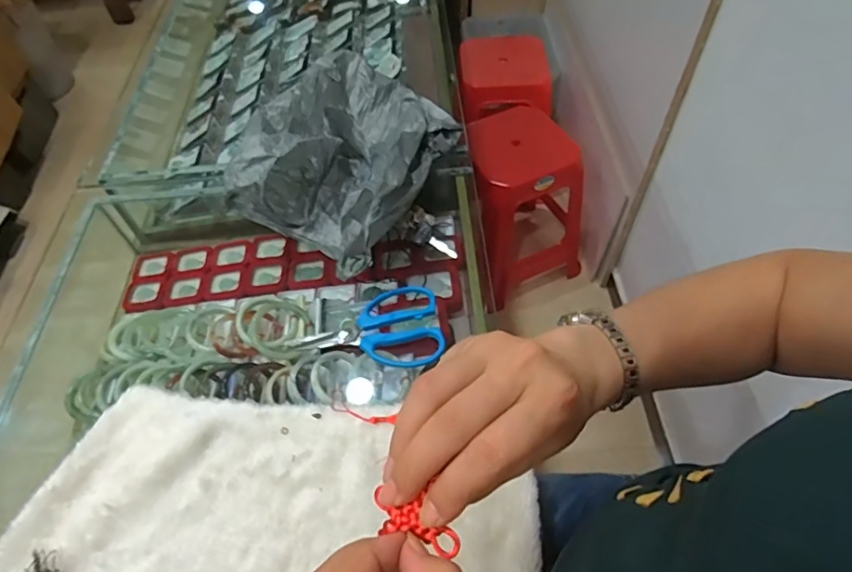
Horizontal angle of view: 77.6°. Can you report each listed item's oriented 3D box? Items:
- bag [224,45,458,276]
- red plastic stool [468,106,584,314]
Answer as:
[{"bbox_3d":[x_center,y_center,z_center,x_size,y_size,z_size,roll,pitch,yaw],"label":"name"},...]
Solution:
[{"bbox_3d":[-0.105,-0.190,0.728,0.224,0.113,0.336,17,57,15],"label":"bag"},{"bbox_3d":[0.279,-0.262,1.646,0.333,0.494,0.329,-21,56,-12],"label":"red plastic stool"}]

